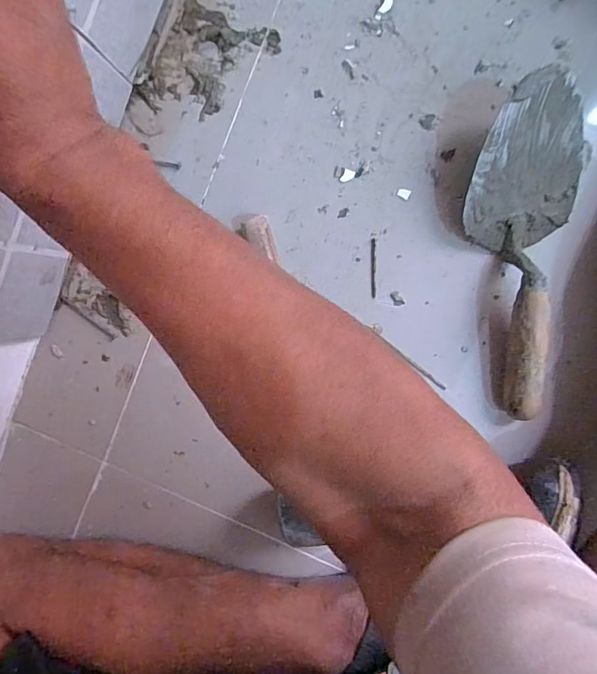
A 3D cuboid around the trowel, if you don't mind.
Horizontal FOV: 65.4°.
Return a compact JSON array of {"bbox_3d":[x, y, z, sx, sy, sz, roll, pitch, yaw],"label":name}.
[{"bbox_3d":[0.180,-0.071,0.389,0.087,0.055,0.261,10,95,5],"label":"trowel"}]

